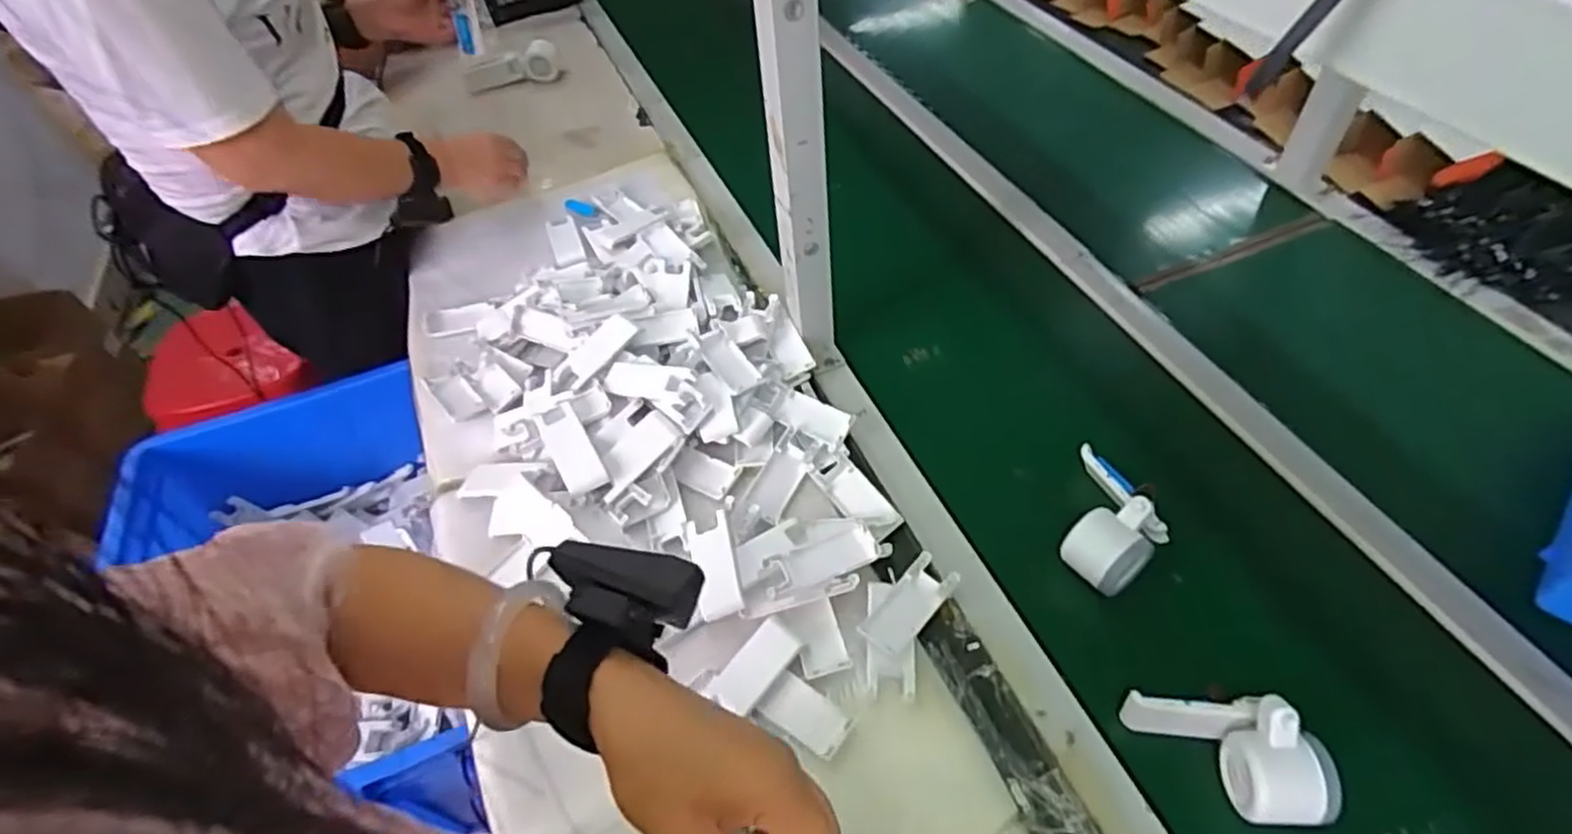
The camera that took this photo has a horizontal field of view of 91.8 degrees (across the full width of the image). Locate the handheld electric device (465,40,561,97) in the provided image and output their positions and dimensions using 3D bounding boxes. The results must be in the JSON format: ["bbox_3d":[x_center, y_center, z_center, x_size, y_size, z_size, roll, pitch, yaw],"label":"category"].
[{"bbox_3d":[-0.482,-0.601,1.338,0.158,0.059,0.030,-11,49,12],"label":"handheld electric device"}]

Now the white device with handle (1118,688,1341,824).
[{"bbox_3d":[0.322,0.234,0.548,0.063,0.072,0.131,-36,56,-22],"label":"white device with handle"}]

